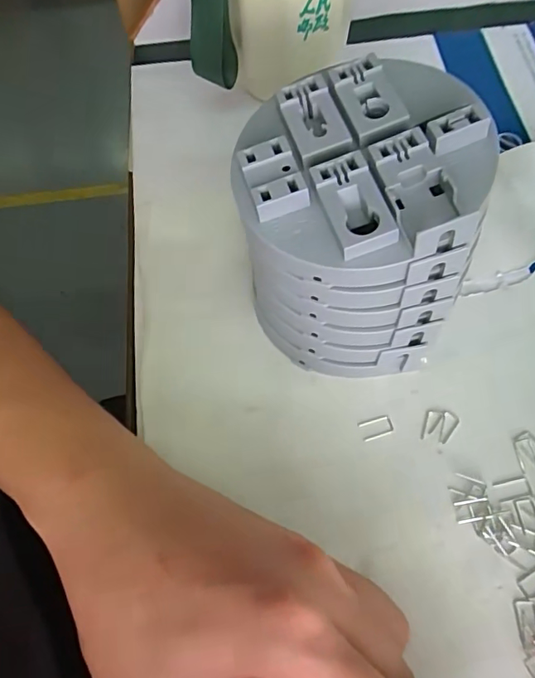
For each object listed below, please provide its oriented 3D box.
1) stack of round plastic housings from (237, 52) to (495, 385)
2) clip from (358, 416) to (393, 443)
[{"bbox_3d":[0.041,-0.047,0.238,0.098,0.105,0.095,14,65,11],"label":"stack of round plastic housings"},{"bbox_3d":[0.053,0.043,0.250,0.016,0.004,0.010,-16,70,-6],"label":"clip"}]

